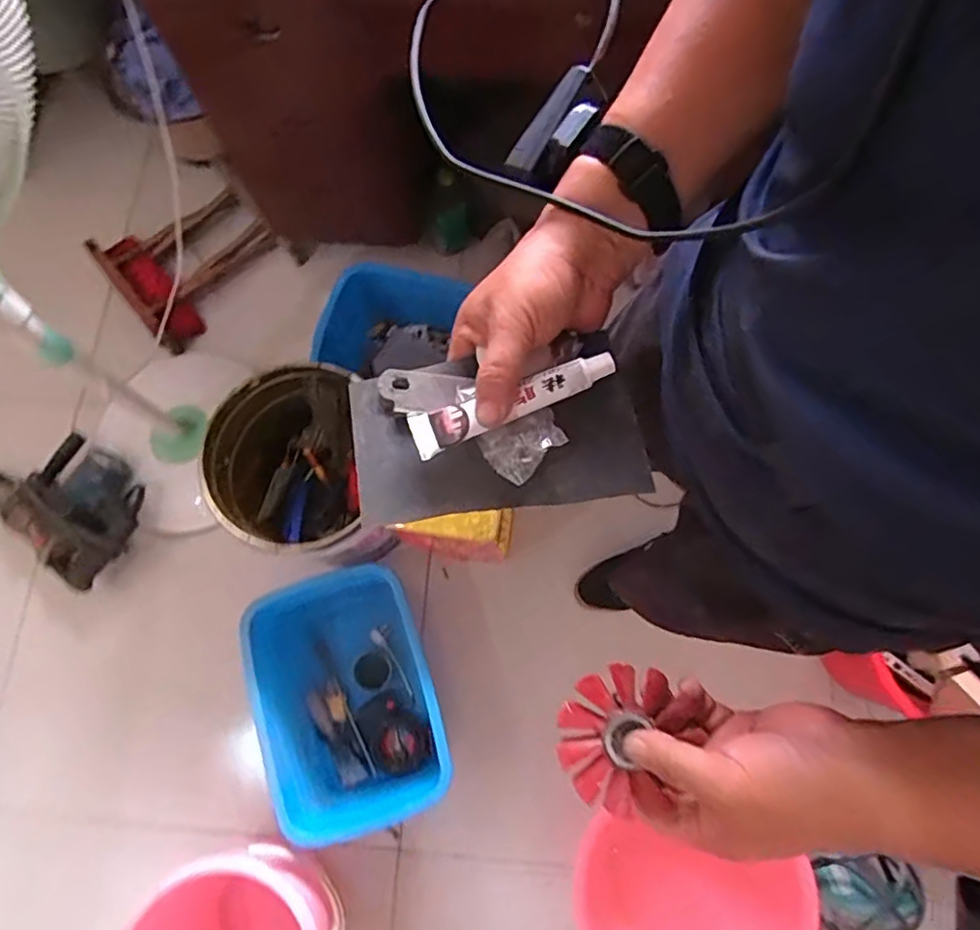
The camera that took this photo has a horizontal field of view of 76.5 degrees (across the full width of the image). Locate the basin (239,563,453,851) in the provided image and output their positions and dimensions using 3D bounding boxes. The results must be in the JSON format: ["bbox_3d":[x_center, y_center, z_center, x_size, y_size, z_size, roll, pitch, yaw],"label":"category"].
[{"bbox_3d":[-0.238,0.389,1.080,0.245,0.193,0.400,-22,75,-6],"label":"basin"}]

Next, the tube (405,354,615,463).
[{"bbox_3d":[0.013,-0.040,0.376,0.128,0.011,0.030,-21,75,1],"label":"tube"}]

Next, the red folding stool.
[{"bbox_3d":[-0.627,-0.455,1.325,0.362,0.093,0.299,-42,78,-11],"label":"red folding stool"}]

